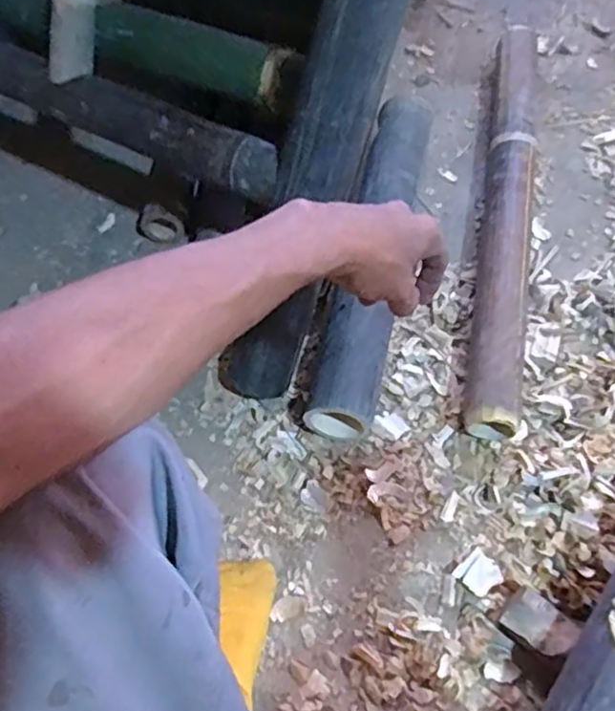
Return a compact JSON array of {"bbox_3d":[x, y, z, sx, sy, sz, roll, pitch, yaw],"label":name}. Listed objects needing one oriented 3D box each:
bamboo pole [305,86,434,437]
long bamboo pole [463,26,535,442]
[{"bbox_3d":[0.083,-0.127,0.814,0.077,0.078,0.495,10,63,8],"label":"bamboo pole"},{"bbox_3d":[0.257,-0.192,0.841,0.065,0.061,0.622,9,62,8],"label":"long bamboo pole"}]

